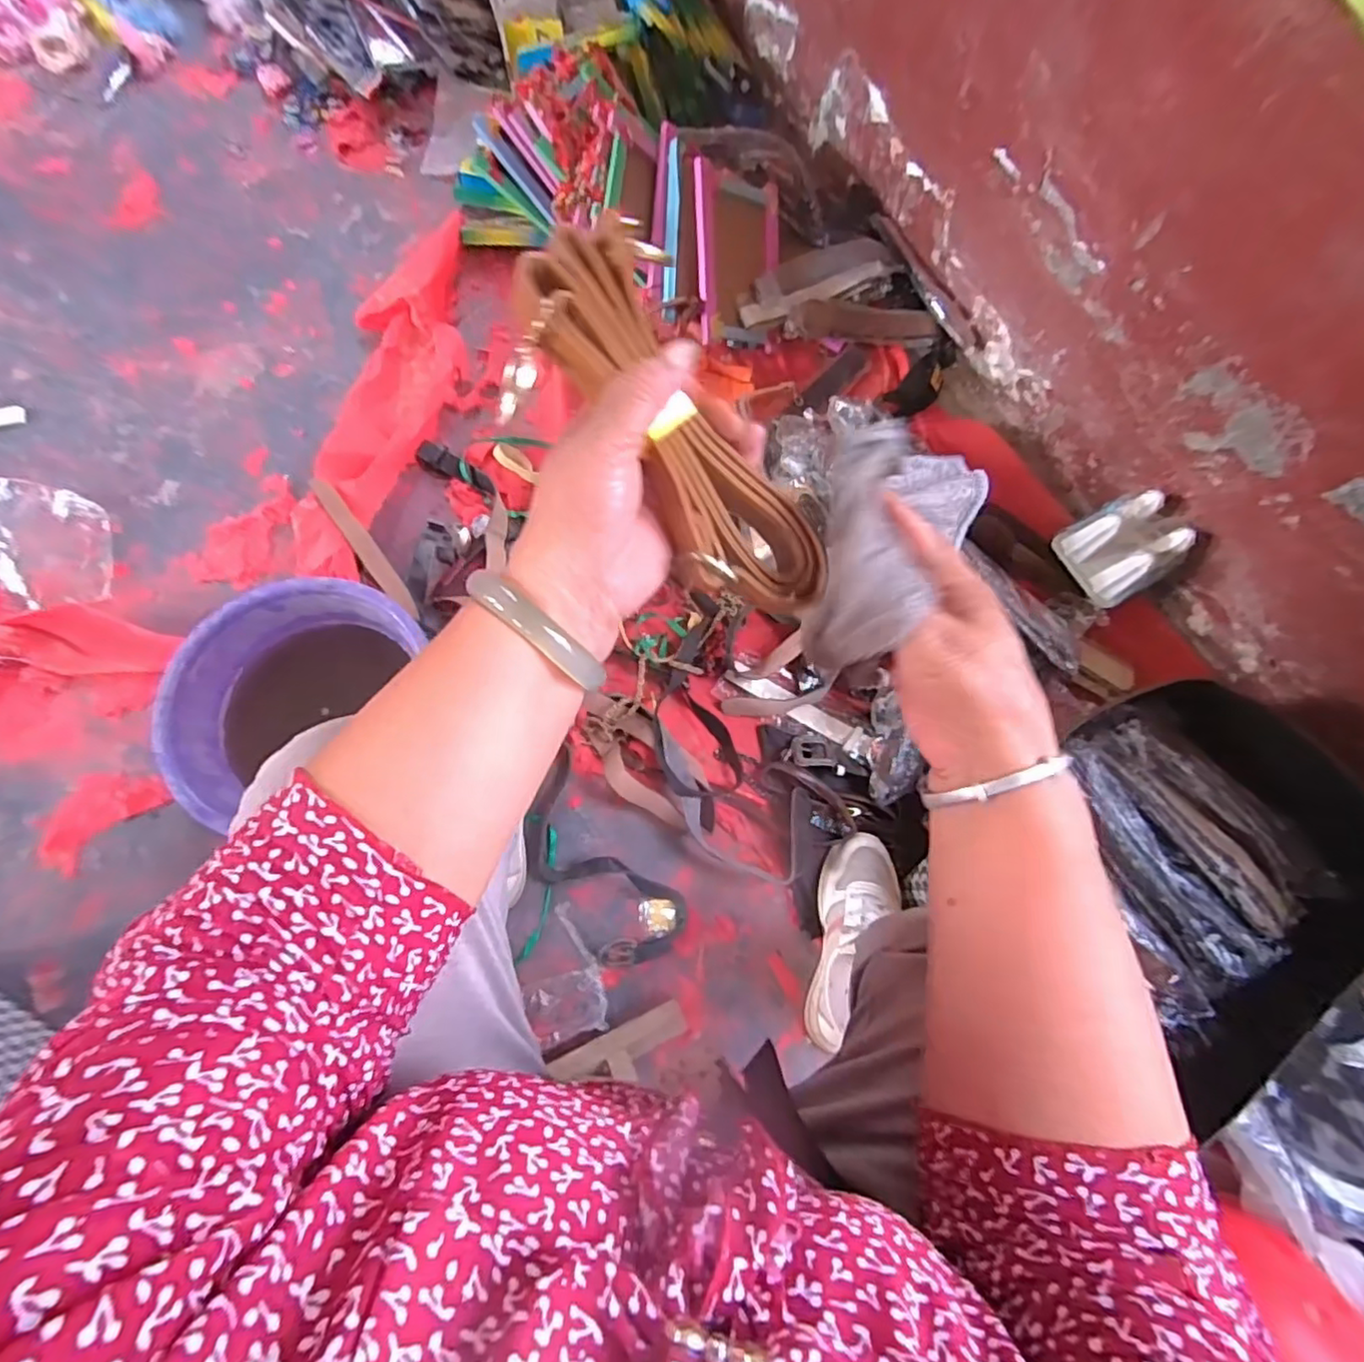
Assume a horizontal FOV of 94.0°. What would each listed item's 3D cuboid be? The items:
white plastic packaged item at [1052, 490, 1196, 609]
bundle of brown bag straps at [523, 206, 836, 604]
[{"bbox_3d":[0.601,-0.183,0.865,0.099,0.097,0.123,-27,78,-10],"label":"white plastic packaged item"},{"bbox_3d":[-0.002,-0.106,0.292,0.065,0.026,0.186,-39,106,-8],"label":"bundle of brown bag straps"}]

